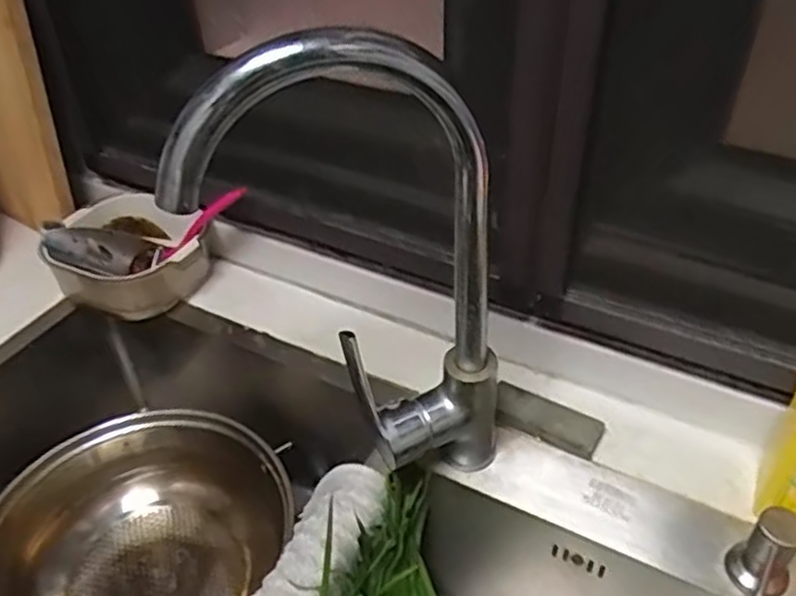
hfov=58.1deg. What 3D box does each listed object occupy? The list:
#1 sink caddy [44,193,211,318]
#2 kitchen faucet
[{"bbox_3d":[-0.291,-0.050,0.781,0.150,0.070,0.141,-10,40,-8],"label":"sink caddy"},{"bbox_3d":[-0.025,0.008,0.477,0.196,0.360,0.056,-16,42,-15],"label":"kitchen faucet"}]

